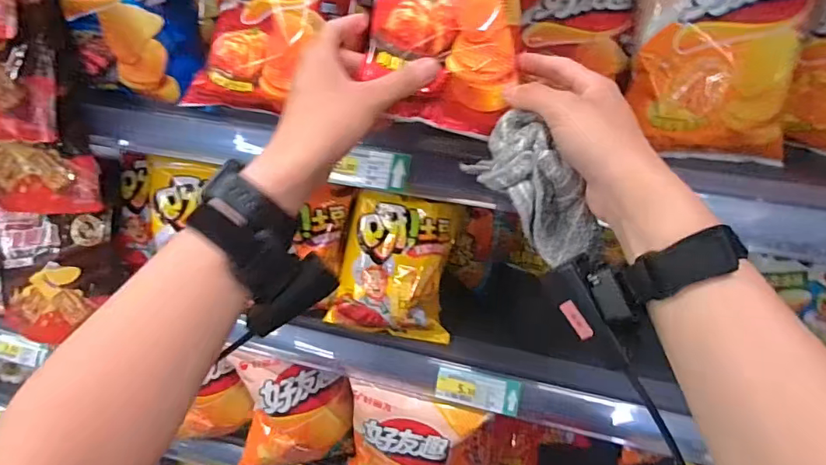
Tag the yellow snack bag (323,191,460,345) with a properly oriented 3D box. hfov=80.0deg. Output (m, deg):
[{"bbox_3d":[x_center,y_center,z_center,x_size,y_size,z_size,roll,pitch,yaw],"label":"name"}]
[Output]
[{"bbox_3d":[-0.022,0.042,0.587,0.142,0.170,0.052,9,3,8],"label":"yellow snack bag"}]

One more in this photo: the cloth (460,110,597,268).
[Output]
[{"bbox_3d":[0.089,-0.030,0.358,0.061,0.112,0.035,-27,10,35],"label":"cloth"}]

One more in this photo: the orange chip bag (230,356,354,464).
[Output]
[{"bbox_3d":[-0.166,0.256,0.687,0.155,0.182,0.052,5,28,2],"label":"orange chip bag"}]

